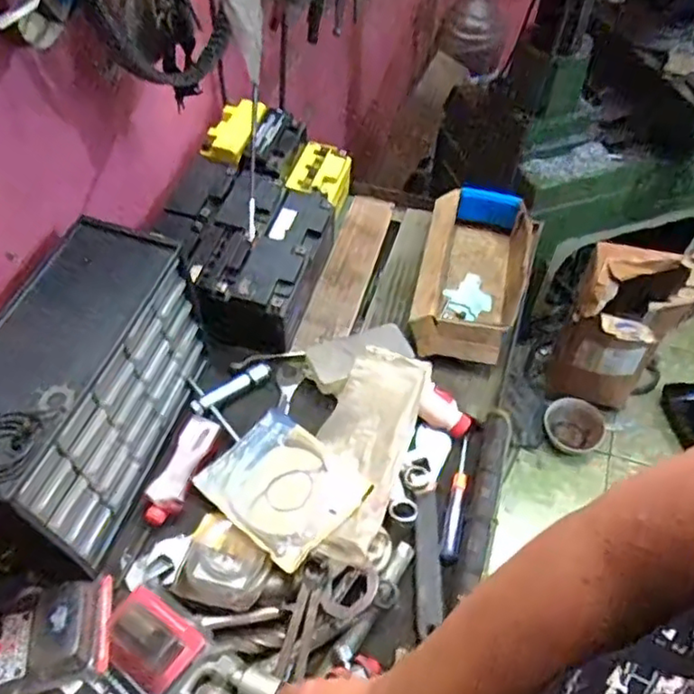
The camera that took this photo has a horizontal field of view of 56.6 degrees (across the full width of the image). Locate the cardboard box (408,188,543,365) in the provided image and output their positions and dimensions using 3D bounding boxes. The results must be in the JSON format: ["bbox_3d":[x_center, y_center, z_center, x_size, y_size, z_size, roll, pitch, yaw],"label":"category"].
[{"bbox_3d":[0.177,-0.097,0.893,0.149,0.059,0.268,12,54,8],"label":"cardboard box"}]

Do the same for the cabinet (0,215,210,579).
[{"bbox_3d":[-0.273,0.047,0.668,0.124,0.204,0.294,15,54,10],"label":"cabinet"}]

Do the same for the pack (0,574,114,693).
[{"bbox_3d":[-0.291,0.273,0.613,0.123,0.043,0.094,-11,54,-9],"label":"pack"}]

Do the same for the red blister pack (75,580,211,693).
[{"bbox_3d":[-0.200,0.294,0.600,0.097,0.030,0.127,32,59,21],"label":"red blister pack"}]

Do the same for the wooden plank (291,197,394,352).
[{"bbox_3d":[0.000,-0.109,0.933,0.068,0.025,0.317,13,54,9],"label":"wooden plank"}]

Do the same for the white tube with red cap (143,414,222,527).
[{"bbox_3d":[-0.186,0.135,0.720,0.036,0.028,0.129,17,55,12],"label":"white tube with red cap"}]

